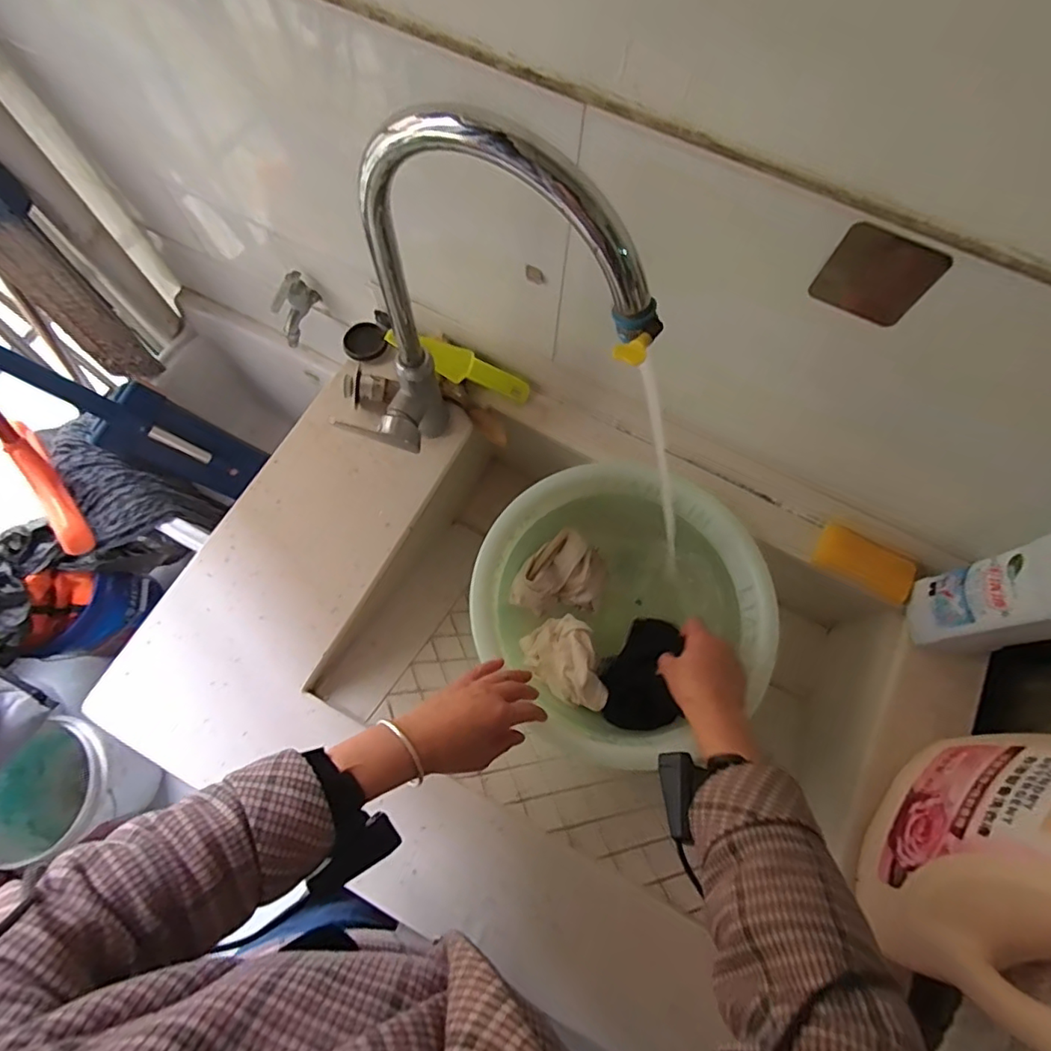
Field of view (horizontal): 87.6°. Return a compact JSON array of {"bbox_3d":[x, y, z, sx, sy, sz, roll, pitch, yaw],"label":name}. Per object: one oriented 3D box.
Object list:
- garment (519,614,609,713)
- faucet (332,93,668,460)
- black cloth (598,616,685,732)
[{"bbox_3d":[0.043,0.161,0.632,0.078,0.041,0.107,-12,72,-6],"label":"garment"},{"bbox_3d":[-0.043,-0.146,0.496,0.268,0.372,0.102,14,71,3],"label":"faucet"},{"bbox_3d":[0.131,0.162,0.603,0.073,0.052,0.118,13,71,2],"label":"black cloth"}]

